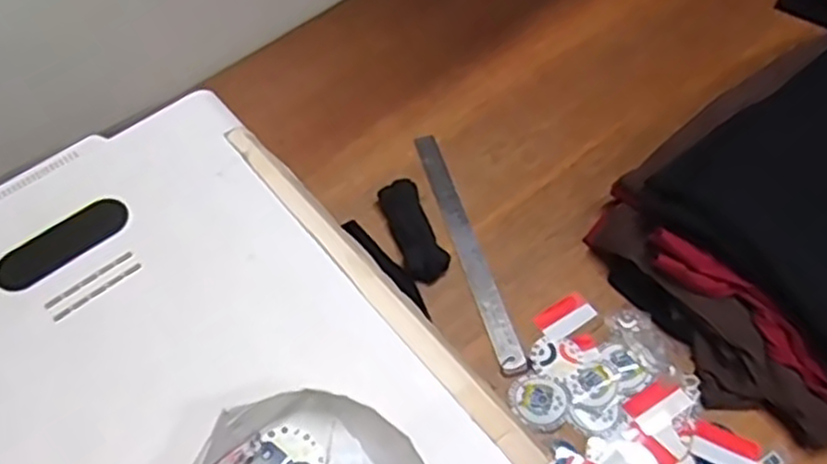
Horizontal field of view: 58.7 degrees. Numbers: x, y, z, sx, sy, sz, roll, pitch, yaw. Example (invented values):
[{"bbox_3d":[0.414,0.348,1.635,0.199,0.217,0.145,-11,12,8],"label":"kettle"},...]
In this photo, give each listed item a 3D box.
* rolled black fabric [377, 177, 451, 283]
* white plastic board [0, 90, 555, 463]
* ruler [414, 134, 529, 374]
[{"bbox_3d":[0.000,-0.005,0.846,0.048,0.035,0.130,-18,61,-12],"label":"rolled black fabric"},{"bbox_3d":[-0.202,0.122,0.598,0.395,0.018,0.493,-36,67,-20],"label":"white plastic board"},{"bbox_3d":[0.062,0.013,0.860,0.028,0.006,0.322,-15,61,-9],"label":"ruler"}]

